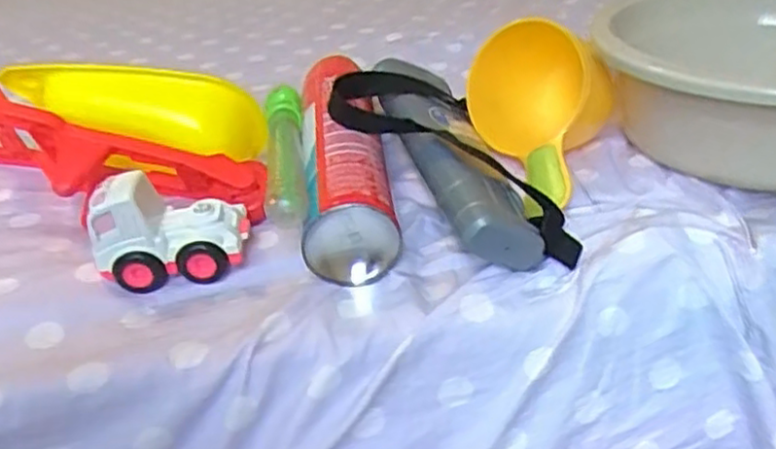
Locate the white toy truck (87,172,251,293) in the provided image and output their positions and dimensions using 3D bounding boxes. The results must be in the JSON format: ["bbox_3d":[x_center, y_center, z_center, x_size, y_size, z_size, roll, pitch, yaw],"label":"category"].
[{"bbox_3d":[-0.147,0.000,0.492,0.097,0.068,0.048,-10,30,-11],"label":"white toy truck"}]

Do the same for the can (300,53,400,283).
[{"bbox_3d":[-0.036,-0.051,0.576,0.063,0.080,0.252,-6,30,-3],"label":"can"}]

